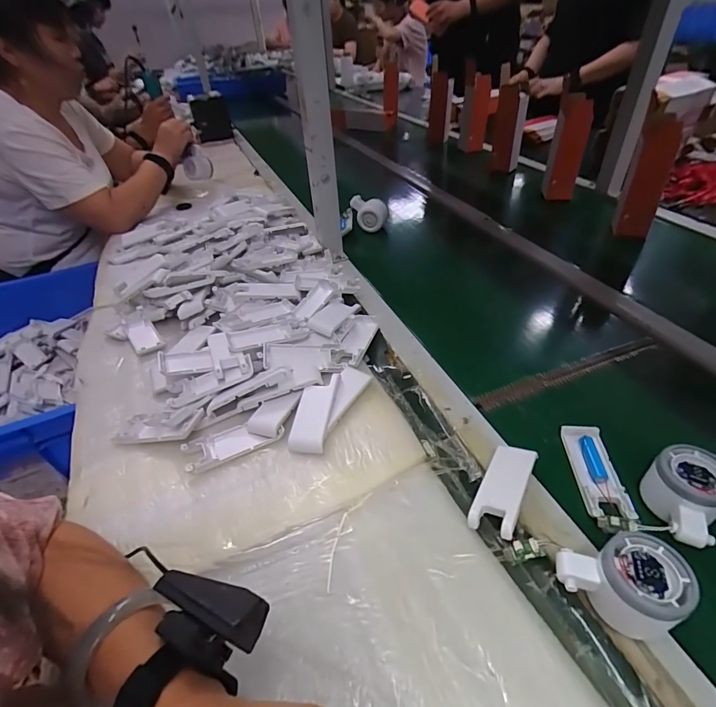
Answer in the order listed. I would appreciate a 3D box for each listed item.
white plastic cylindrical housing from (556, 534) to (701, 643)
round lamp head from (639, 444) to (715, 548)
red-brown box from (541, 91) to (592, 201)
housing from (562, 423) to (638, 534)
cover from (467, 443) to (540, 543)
[{"bbox_3d":[0.199,0.177,0.309,0.083,0.050,0.062,-11,39,-6],"label":"white plastic cylindrical housing"},{"bbox_3d":[0.292,0.125,0.370,0.086,0.048,0.058,-32,46,-28],"label":"round lamp head"},{"bbox_3d":[0.482,-0.470,0.948,0.073,0.205,0.078,12,43,21],"label":"red-brown box"},{"bbox_3d":[0.239,0.121,0.411,0.042,0.015,0.119,3,40,5],"label":"housing"},{"bbox_3d":[0.139,0.128,0.395,0.039,0.022,0.098,21,45,24],"label":"cover"}]

